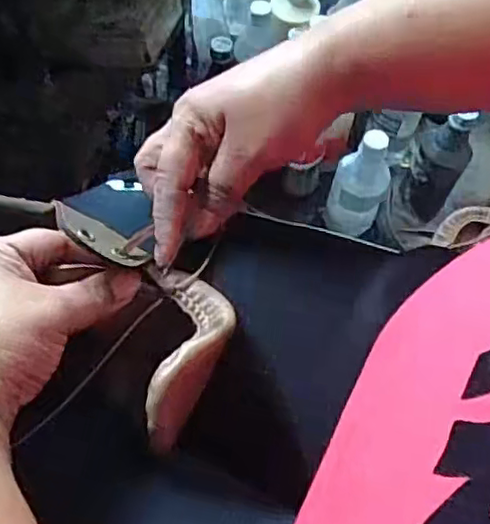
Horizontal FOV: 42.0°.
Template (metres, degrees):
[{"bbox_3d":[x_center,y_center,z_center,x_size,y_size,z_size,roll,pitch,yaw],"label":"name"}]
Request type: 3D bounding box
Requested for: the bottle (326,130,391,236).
[{"bbox_3d":[0.148,-0.096,0.836,0.066,0.162,0.056,21,61,9],"label":"bottle"}]

